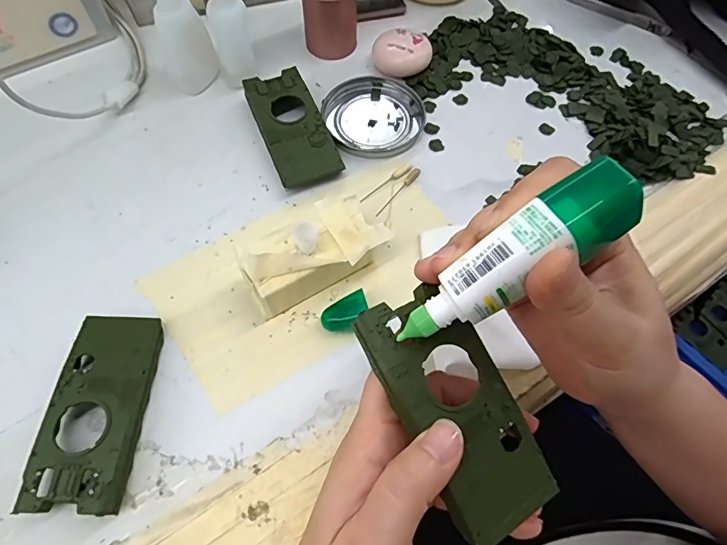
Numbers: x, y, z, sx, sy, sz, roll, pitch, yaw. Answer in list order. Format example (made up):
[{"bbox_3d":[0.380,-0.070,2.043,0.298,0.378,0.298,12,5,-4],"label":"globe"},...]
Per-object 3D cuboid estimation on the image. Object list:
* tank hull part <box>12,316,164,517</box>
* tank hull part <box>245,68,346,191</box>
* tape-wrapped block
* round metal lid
[{"bbox_3d":[-0.144,0.074,0.255,0.047,0.020,0.103,2,62,0],"label":"tank hull part"},{"bbox_3d":[-0.054,-0.108,0.351,0.046,0.020,0.102,-20,64,-11],"label":"tank hull part"},{"bbox_3d":[-0.029,-0.012,0.287,0.088,0.045,0.053,-29,66,-15],"label":"tape-wrapped block"},{"bbox_3d":[0.009,-0.125,0.367,0.078,0.009,0.075,0,62,0],"label":"round metal lid"}]

